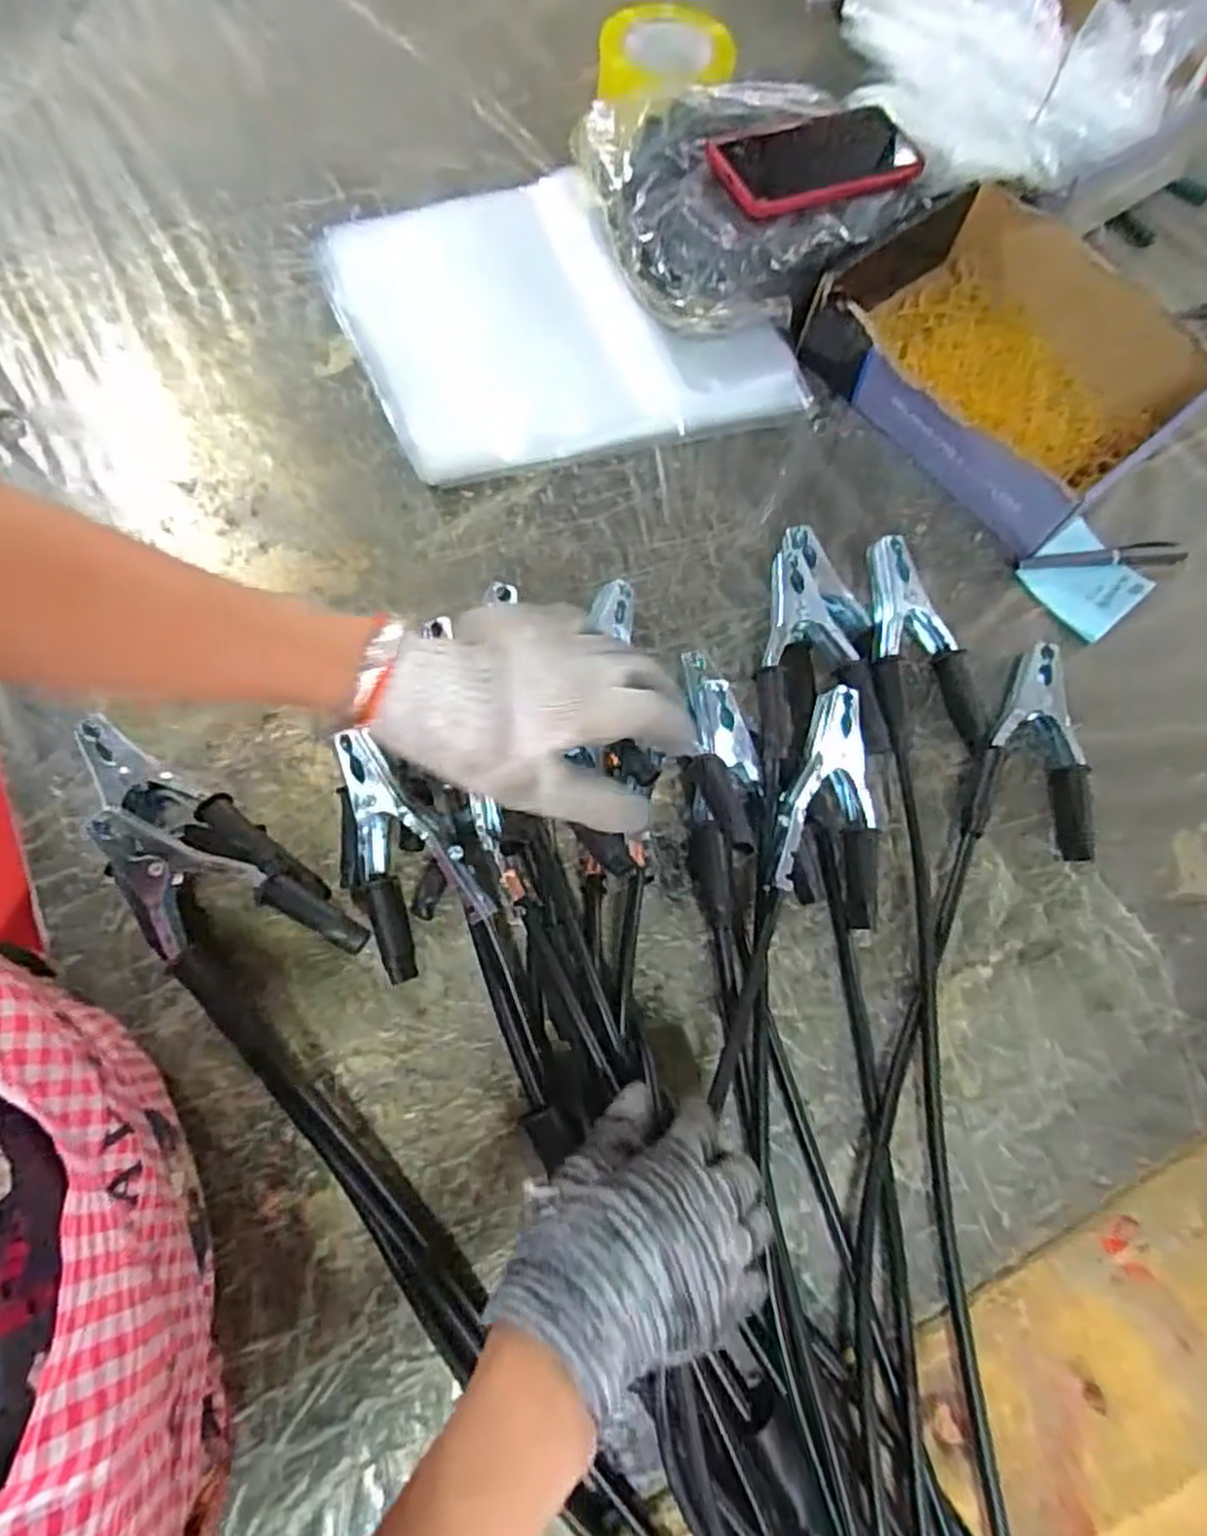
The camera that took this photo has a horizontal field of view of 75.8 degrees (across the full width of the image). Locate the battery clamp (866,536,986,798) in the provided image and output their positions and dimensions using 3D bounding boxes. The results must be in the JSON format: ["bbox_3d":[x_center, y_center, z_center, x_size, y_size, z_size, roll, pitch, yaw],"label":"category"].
[{"bbox_3d":[0.213,-0.078,0.523,0.080,0.046,0.156,-7,73,-5],"label":"battery clamp"}]

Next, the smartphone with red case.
[{"bbox_3d":[0.166,-0.472,0.602,0.171,0.016,0.083,-23,74,-13],"label":"smartphone with red case"}]

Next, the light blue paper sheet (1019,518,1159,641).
[{"bbox_3d":[0.354,-0.139,0.568,0.073,0.015,0.074,-39,78,-13],"label":"light blue paper sheet"}]

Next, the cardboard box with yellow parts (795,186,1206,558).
[{"bbox_3d":[0.307,-0.317,0.602,0.213,0.062,0.240,-42,79,-14],"label":"cardboard box with yellow parts"}]

